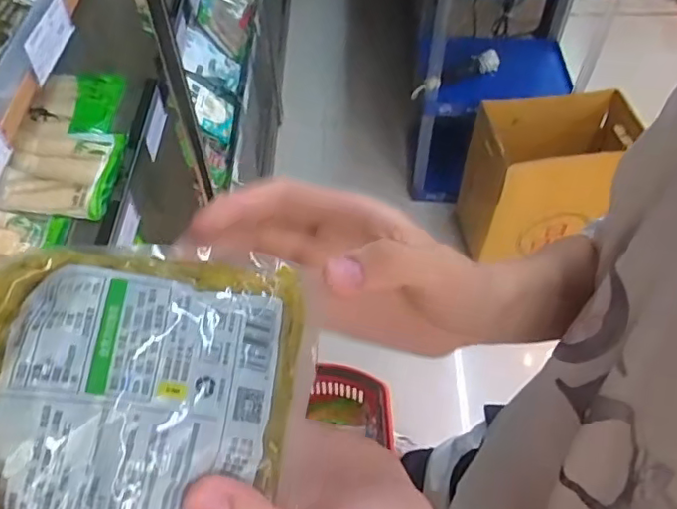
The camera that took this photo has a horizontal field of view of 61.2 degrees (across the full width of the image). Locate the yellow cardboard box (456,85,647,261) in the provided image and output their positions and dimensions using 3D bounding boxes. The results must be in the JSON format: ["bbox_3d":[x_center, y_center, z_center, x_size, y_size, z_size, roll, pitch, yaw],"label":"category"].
[{"bbox_3d":[0.634,-0.245,1.748,0.440,0.391,0.376,-2,54,-1],"label":"yellow cardboard box"}]

